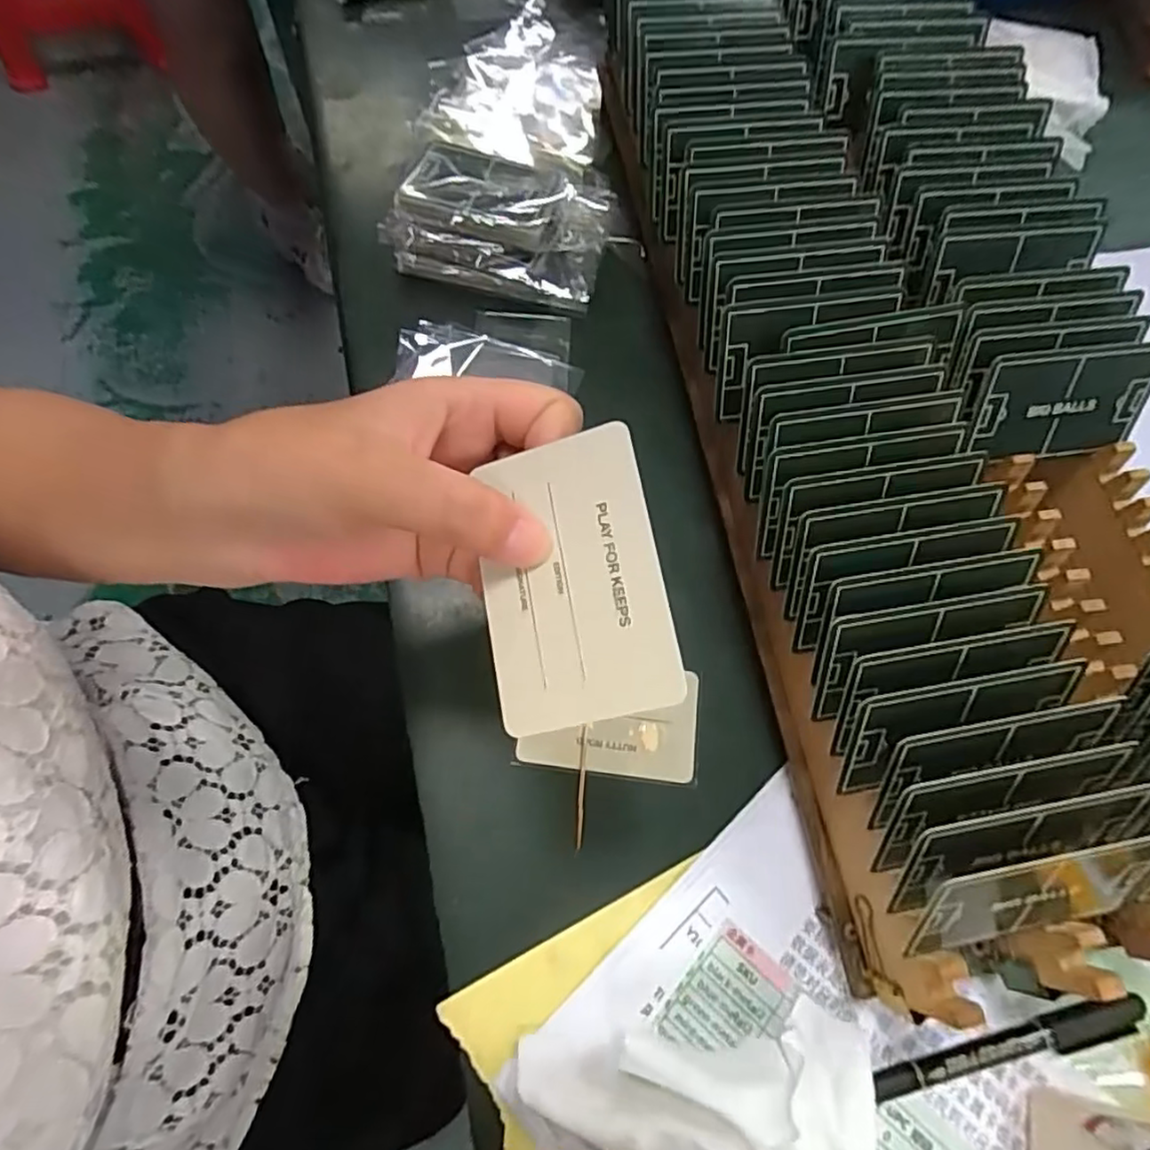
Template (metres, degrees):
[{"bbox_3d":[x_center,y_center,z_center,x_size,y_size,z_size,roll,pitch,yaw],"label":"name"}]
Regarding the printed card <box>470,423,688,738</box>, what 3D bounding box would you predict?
[{"bbox_3d":[-0.002,0.001,0.192,0.054,0.004,0.082,-16,73,17],"label":"printed card"}]

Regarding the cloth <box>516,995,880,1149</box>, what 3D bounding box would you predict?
[{"bbox_3d":[0.054,0.227,0.235,0.133,0.044,0.110,-6,68,-4],"label":"cloth"}]

